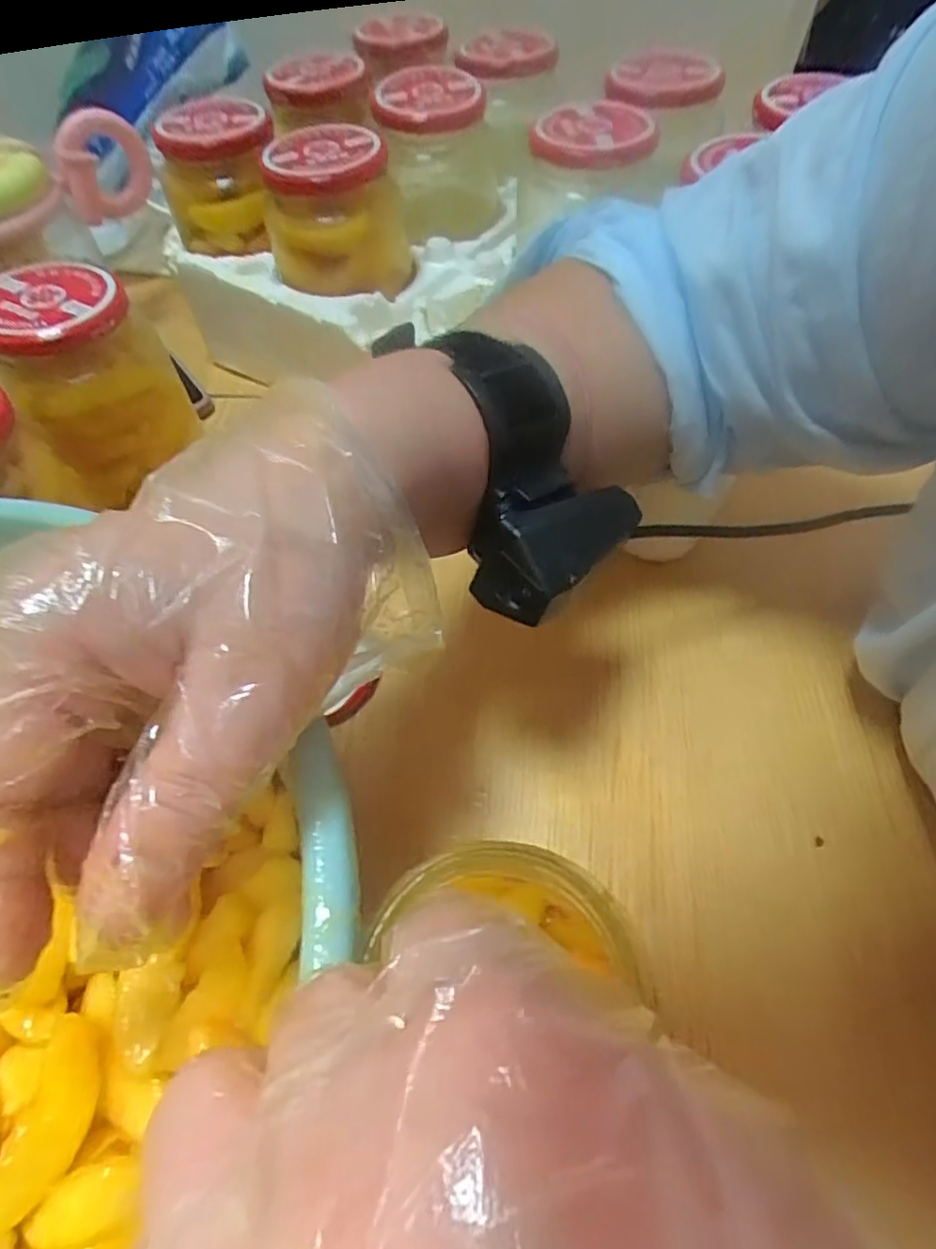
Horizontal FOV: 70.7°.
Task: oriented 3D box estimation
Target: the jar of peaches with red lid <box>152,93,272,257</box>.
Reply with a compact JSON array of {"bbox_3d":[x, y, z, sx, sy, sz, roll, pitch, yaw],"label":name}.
[{"bbox_3d":[-0.156,-0.280,0.418,0.066,0.067,0.067,-1,56,2],"label":"jar of peaches with red lid"}]

